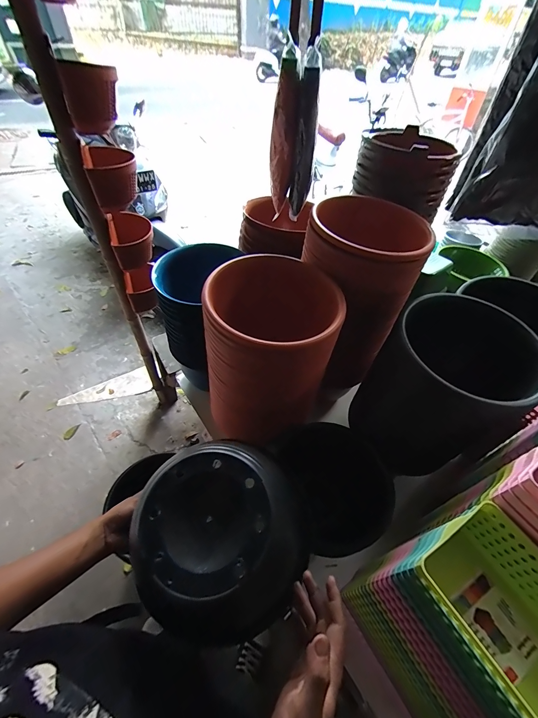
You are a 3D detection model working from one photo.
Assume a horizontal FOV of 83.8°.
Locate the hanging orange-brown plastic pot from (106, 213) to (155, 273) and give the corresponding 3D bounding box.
[{"bbox_3d":[-0.425,-0.374,0.943,0.126,0.139,0.118,-15,52,-16],"label":"hanging orange-brown plastic pot"}]

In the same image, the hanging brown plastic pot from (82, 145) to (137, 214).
[{"bbox_3d":[-0.431,-0.506,0.829,0.125,0.129,0.227,-19,53,-19],"label":"hanging brown plastic pot"}]

